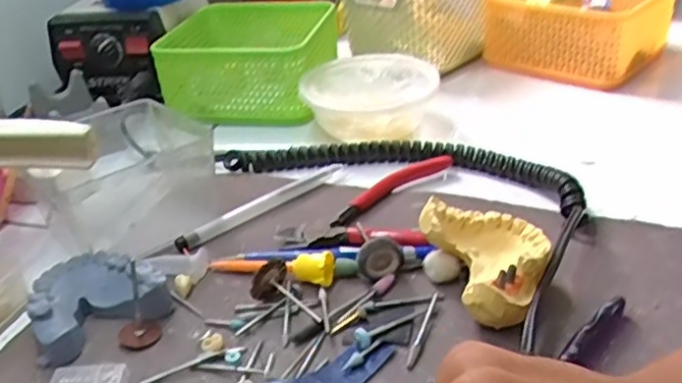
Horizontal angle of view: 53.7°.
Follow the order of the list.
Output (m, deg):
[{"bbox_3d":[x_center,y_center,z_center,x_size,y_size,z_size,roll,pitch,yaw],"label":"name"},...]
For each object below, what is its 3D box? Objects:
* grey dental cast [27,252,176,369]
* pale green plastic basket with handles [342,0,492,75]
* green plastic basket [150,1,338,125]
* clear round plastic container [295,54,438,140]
[{"bbox_3d":[-0.127,0.055,0.352,0.065,0.022,0.053,-20,35,-23],"label":"grey dental cast"},{"bbox_3d":[0.089,-0.181,0.648,0.130,0.074,0.189,9,34,21],"label":"pale green plastic basket with handles"},{"bbox_3d":[-0.076,-0.117,0.589,0.131,0.060,0.132,5,33,15],"label":"green plastic basket"},{"bbox_3d":[0.023,-0.072,0.523,0.101,0.041,0.094,1,32,9],"label":"clear round plastic container"}]

